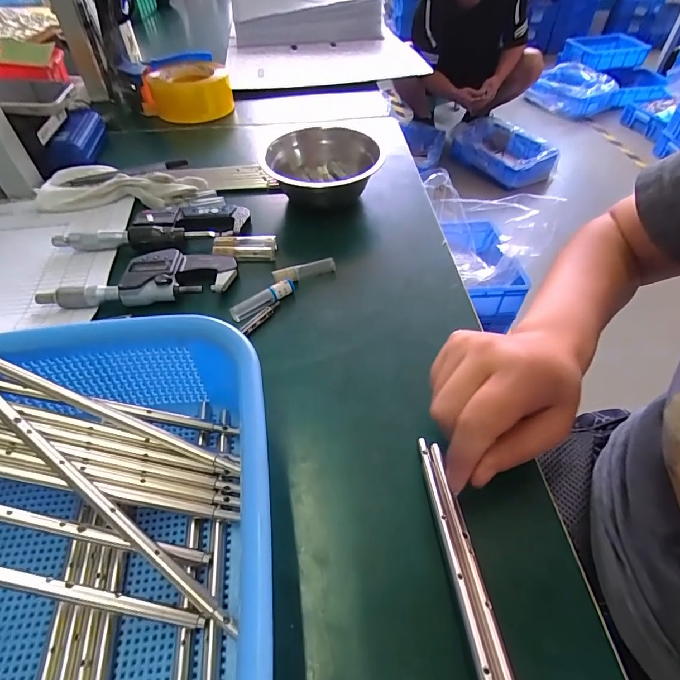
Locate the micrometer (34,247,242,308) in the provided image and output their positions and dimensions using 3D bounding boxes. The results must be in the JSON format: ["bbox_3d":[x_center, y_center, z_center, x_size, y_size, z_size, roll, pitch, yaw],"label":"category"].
[{"bbox_3d":[-0.171,-0.054,0.355,0.157,0.018,0.051,-10,51,-9],"label":"micrometer"}]

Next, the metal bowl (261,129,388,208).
[{"bbox_3d":[-0.019,-0.186,0.455,0.122,0.052,0.126,20,53,16],"label":"metal bowl"}]

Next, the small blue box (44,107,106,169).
[{"bbox_3d":[-0.323,-0.251,0.507,0.046,0.028,0.112,-8,50,-6],"label":"small blue box"}]

